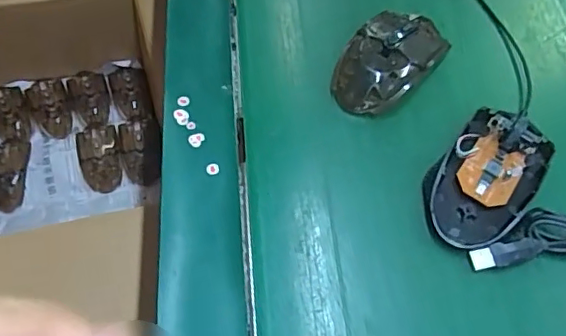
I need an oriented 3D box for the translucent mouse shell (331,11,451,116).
[{"bbox_3d":[0.080,-0.082,0.413,0.057,0.032,0.102,32,62,16],"label":"translucent mouse shell"}]

